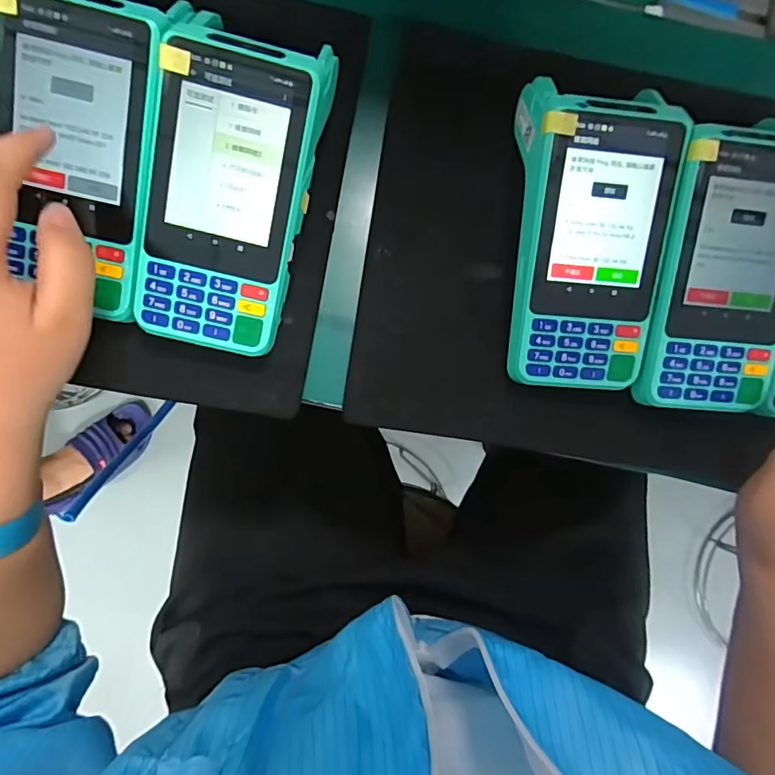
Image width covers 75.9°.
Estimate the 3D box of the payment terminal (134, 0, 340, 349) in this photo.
[{"bbox_3d":[-0.081,-0.096,0.259,0.075,0.064,0.145,13,85,-5],"label":"payment terminal"}]

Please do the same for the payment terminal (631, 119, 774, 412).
[{"bbox_3d":[0.186,-0.061,0.281,0.076,0.061,0.144,3,86,-6],"label":"payment terminal"}]

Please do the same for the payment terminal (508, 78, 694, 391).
[{"bbox_3d":[0.110,-0.082,0.276,0.079,0.063,0.164,3,86,-6],"label":"payment terminal"}]

